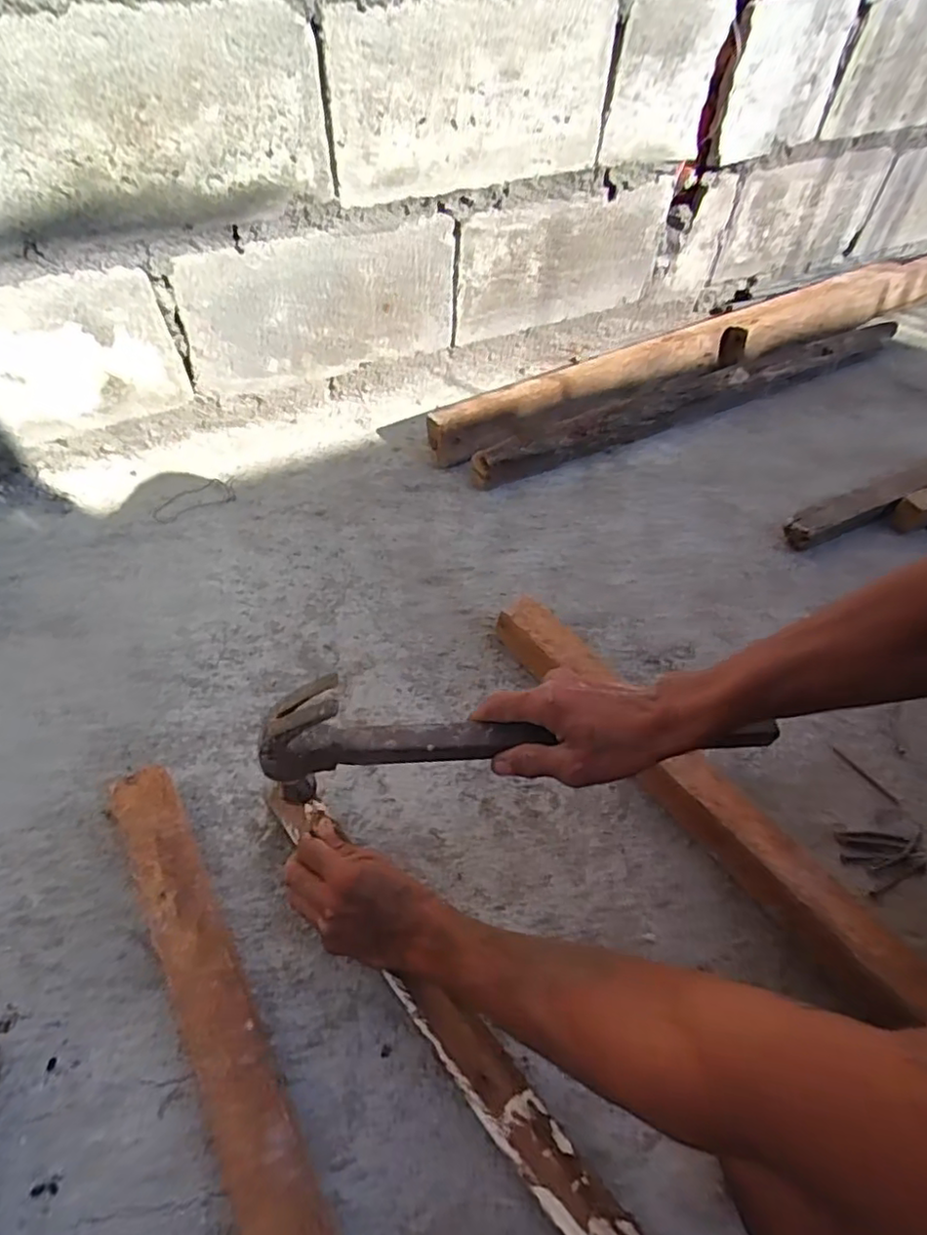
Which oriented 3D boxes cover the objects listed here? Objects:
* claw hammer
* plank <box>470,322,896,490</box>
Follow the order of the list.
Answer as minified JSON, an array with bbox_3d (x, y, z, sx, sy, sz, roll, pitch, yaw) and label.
[{"bbox_3d":[0.047,0.083,0.430,0.349,0.104,0.028,2,51,-12],"label":"claw hammer"},{"bbox_3d":[0.398,-0.377,1.042,0.889,0.054,0.087,-23,56,-21],"label":"plank"}]

